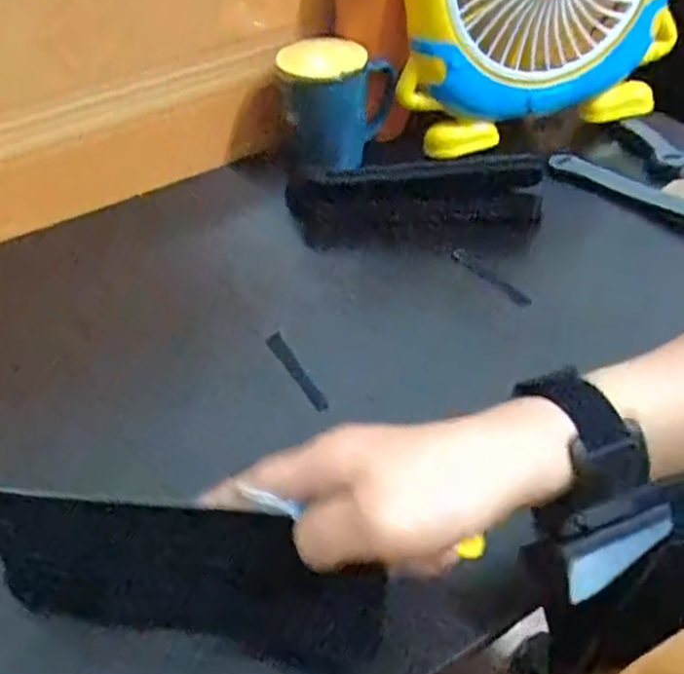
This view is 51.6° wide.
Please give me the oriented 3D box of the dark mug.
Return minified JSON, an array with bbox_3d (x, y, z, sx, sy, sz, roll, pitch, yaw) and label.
[{"bbox_3d":[-0.004,-0.200,0.621,0.097,0.089,0.085,0,44,4],"label":"dark mug"}]

